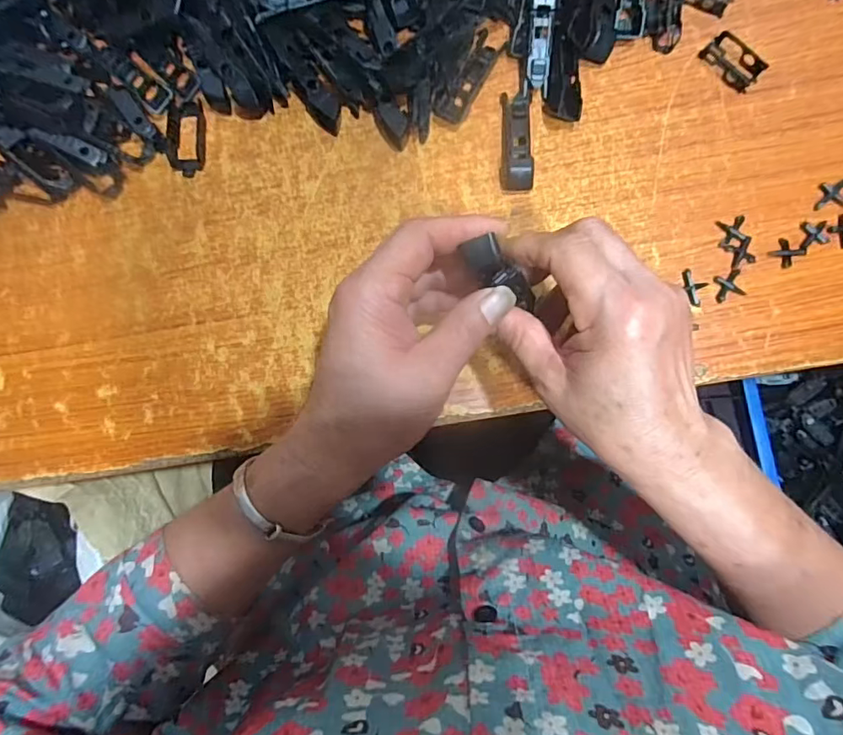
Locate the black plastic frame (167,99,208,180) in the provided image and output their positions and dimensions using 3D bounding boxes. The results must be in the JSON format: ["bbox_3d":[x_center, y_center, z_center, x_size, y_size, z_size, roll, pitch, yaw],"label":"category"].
[{"bbox_3d":[-0.160,-0.157,0.355,0.025,0.007,0.051,0,85,2],"label":"black plastic frame"}]

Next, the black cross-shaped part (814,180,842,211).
[{"bbox_3d":[0.265,-0.112,0.333,0.025,0.004,0.019,-5,85,2],"label":"black cross-shaped part"}]

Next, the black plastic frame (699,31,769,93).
[{"bbox_3d":[0.205,-0.202,0.342,0.023,0.009,0.039,-40,85,-2],"label":"black plastic frame"}]

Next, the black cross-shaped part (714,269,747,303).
[{"bbox_3d":[0.197,-0.052,0.332,0.019,0.004,0.017,-18,84,0],"label":"black cross-shaped part"}]

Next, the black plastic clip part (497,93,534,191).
[{"bbox_3d":[0.063,-0.150,0.343,0.020,0.016,0.067,1,85,2],"label":"black plastic clip part"}]

